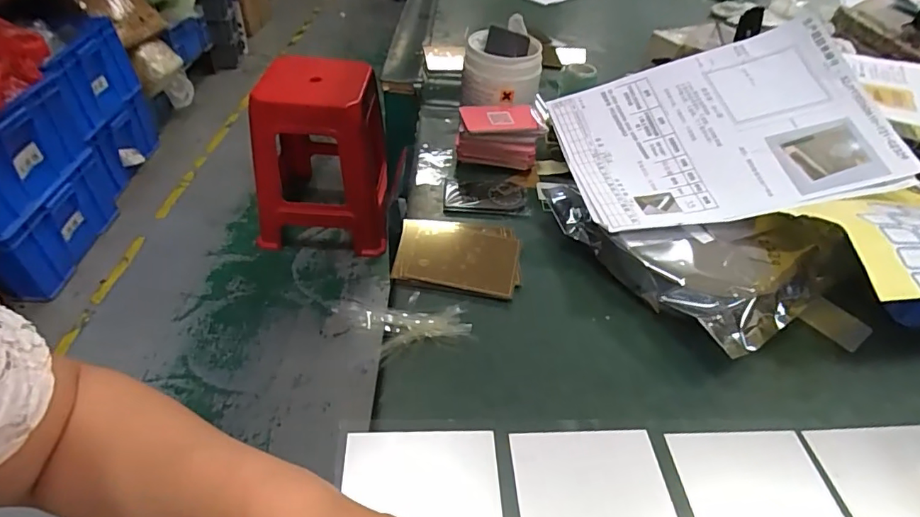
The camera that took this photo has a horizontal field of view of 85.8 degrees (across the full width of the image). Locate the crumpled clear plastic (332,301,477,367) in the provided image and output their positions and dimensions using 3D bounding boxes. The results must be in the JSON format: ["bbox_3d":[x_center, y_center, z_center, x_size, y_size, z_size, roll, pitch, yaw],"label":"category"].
[{"bbox_3d":[-0.045,0.057,0.398,0.110,0.014,0.053,0,44,-5],"label":"crumpled clear plastic"}]

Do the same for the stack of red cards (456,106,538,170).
[{"bbox_3d":[0.043,-0.143,0.577,0.087,0.055,0.055,6,44,1],"label":"stack of red cards"}]

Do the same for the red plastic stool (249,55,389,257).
[{"bbox_3d":[-0.424,-0.304,1.500,0.381,0.497,0.381,-3,44,-9],"label":"red plastic stool"}]

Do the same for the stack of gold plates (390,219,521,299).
[{"bbox_3d":[-0.002,-0.006,0.465,0.114,0.013,0.091,8,44,3],"label":"stack of gold plates"}]

